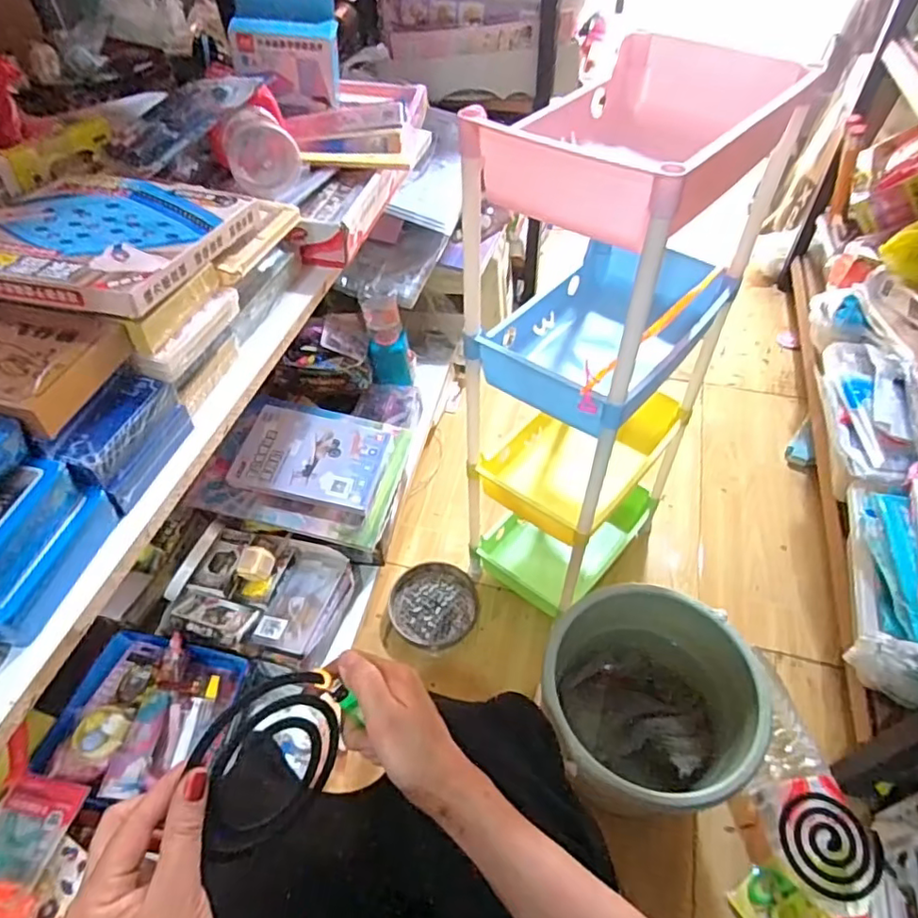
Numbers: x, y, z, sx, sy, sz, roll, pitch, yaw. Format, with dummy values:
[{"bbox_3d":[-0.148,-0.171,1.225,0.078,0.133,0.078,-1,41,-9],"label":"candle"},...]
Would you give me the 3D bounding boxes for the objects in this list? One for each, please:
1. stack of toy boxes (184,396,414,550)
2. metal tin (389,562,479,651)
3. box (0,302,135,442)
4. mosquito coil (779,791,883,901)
[{"bbox_3d":[-0.238,0.006,0.950,0.288,0.060,0.230,9,51,10],"label":"stack of toy boxes"},{"bbox_3d":[-0.040,0.241,0.989,0.139,0.025,0.139,-1,50,2],"label":"metal tin"},{"bbox_3d":[-0.309,-0.063,0.406,0.126,0.036,0.093,7,50,8],"label":"box"},{"bbox_3d":[0.425,0.442,0.682,0.104,0.013,0.097,-3,54,4],"label":"mosquito coil"}]

